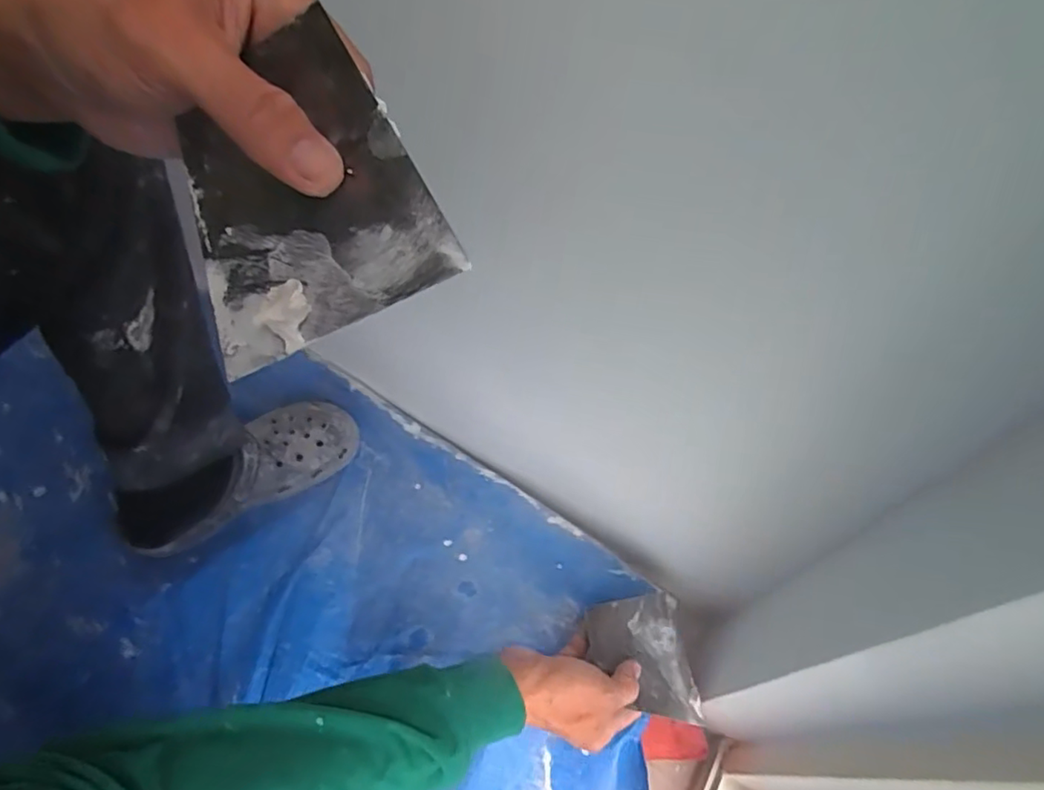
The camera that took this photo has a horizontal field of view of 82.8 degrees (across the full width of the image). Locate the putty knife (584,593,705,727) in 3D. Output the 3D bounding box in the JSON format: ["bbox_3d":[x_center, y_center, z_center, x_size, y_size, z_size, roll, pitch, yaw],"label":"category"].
[{"bbox_3d":[0.100,0.218,0.500,0.093,0.007,0.100,11,51,-19],"label":"putty knife"}]

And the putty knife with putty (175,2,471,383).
[{"bbox_3d":[-0.080,-0.067,0.201,0.102,0.009,0.095,-19,90,23],"label":"putty knife with putty"}]

